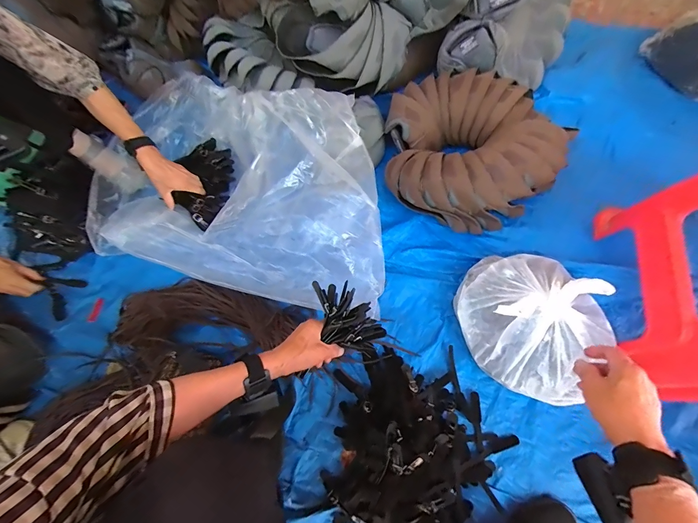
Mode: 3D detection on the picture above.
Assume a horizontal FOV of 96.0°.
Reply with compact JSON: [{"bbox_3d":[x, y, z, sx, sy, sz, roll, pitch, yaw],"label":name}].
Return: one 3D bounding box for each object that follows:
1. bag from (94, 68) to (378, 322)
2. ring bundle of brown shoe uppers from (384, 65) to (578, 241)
[{"bbox_3d":[-0.238,-0.196,0.764,0.722,0.140,0.496,13,69,8],"label":"bag"},{"bbox_3d":[0.263,-0.255,0.719,0.347,0.143,0.348,-1,68,3],"label":"ring bundle of brown shoe uppers"}]

